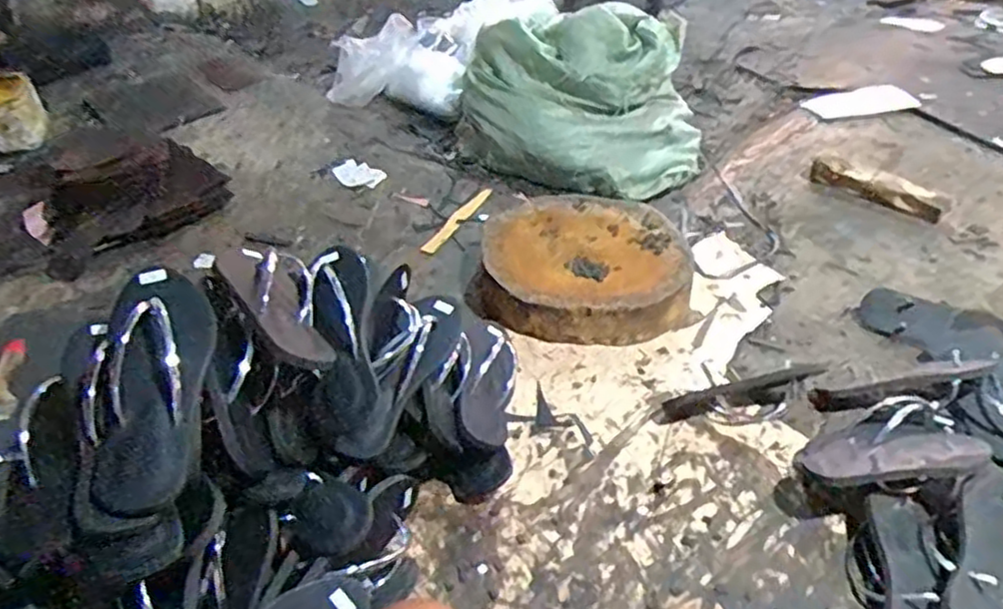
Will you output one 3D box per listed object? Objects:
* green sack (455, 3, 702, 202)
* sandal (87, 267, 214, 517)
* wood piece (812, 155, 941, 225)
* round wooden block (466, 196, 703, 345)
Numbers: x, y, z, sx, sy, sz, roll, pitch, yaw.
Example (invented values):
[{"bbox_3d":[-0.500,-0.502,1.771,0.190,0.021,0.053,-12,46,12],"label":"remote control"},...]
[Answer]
[{"bbox_3d":[0.169,-0.457,1.553,0.545,0.275,0.388,-2,41,1],"label":"green sack"},{"bbox_3d":[-0.333,0.074,0.669,0.097,0.062,0.232,-1,74,6],"label":"sandal"},{"bbox_3d":[0.776,-0.244,1.453,0.263,0.039,0.066,26,51,31],"label":"wood piece"},{"bbox_3d":[0.136,-0.066,1.223,0.365,0.095,0.323,-3,41,0],"label":"round wooden block"}]

